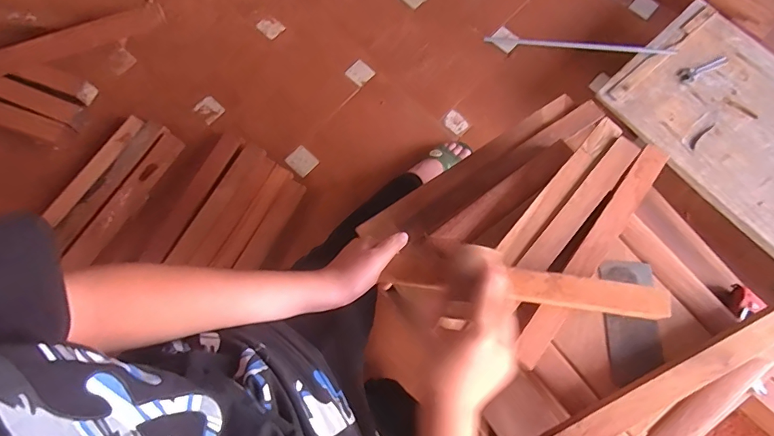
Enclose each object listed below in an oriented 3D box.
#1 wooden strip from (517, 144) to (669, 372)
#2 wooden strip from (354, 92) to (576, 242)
[{"bbox_3d":[0.253,0.036,0.556,0.033,0.008,0.332,37,77,11],"label":"wooden strip"},{"bbox_3d":[0.126,-0.080,0.686,0.389,0.014,0.040,-35,75,-11],"label":"wooden strip"}]

